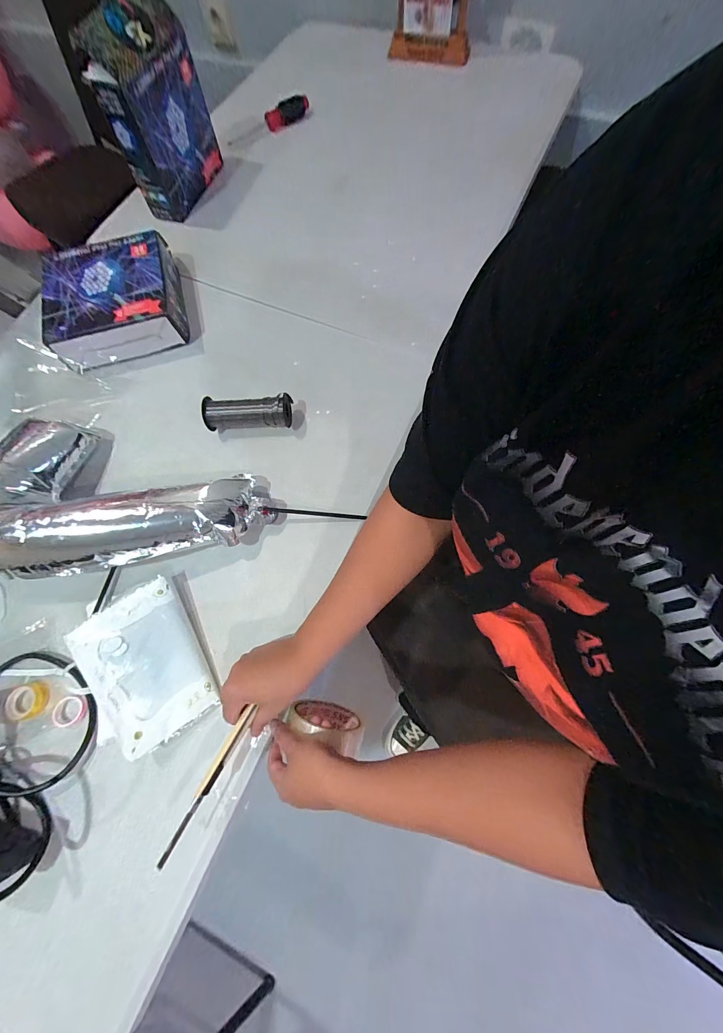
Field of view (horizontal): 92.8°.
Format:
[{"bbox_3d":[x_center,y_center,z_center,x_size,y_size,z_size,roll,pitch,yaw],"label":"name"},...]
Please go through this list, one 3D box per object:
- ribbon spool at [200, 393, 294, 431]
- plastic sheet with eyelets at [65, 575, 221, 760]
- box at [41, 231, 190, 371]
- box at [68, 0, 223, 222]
[{"bbox_3d":[-0.166,-0.152,0.507,0.125,0.040,0.037,-2,72,1],"label":"ribbon spool"},{"bbox_3d":[-0.263,0.169,0.407,0.125,0.042,0.187,-29,74,-7],"label":"plastic sheet with eyelets"},{"bbox_3d":[-0.400,-0.355,0.560,0.196,0.063,0.192,-18,73,-4],"label":"box"},{"bbox_3d":[-0.336,-0.679,0.577,0.063,0.203,0.197,19,74,8],"label":"box"}]

